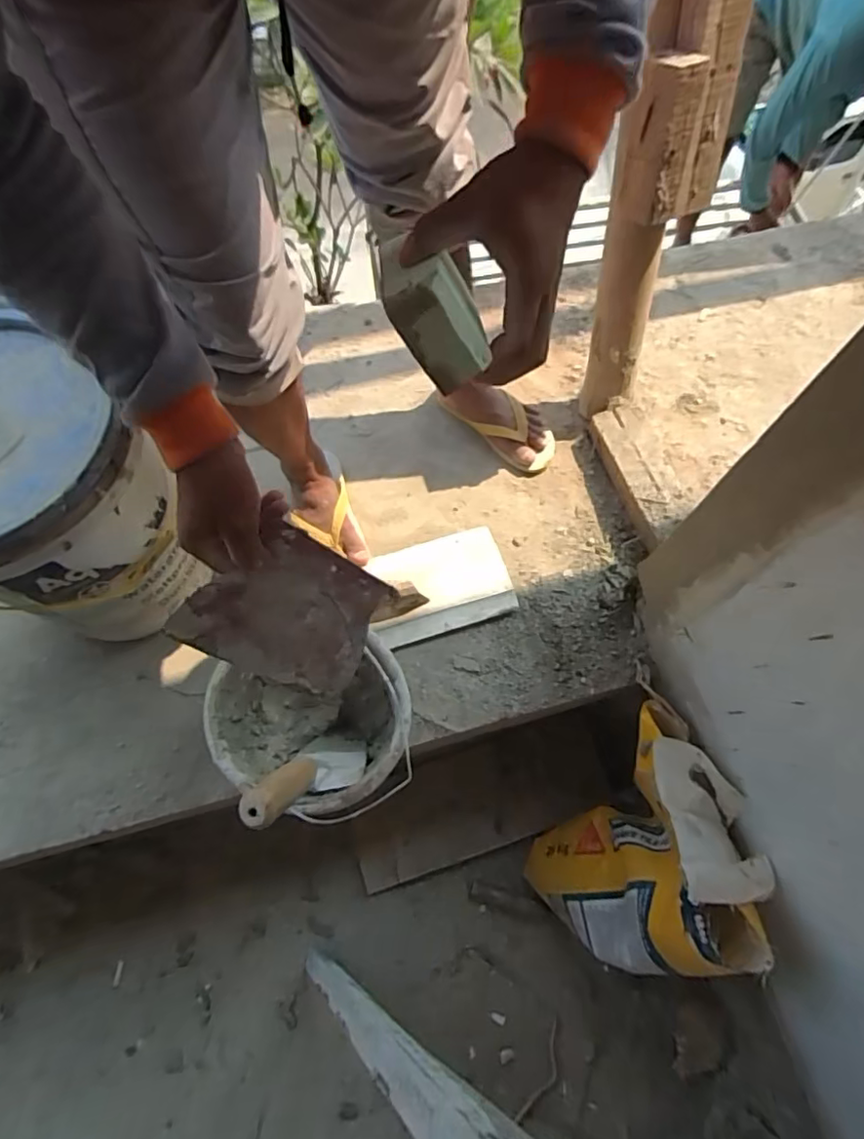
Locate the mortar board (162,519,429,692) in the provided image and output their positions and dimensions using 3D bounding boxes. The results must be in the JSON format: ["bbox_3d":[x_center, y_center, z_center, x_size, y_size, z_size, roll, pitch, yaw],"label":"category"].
[{"bbox_3d":[-0.114,0.041,0.490,0.129,0.170,0.016,-53,33,9],"label":"mortar board"}]

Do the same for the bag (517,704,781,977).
[{"bbox_3d":[0.309,0.409,0.849,0.188,0.429,0.327,30,71,11],"label":"bag"}]

